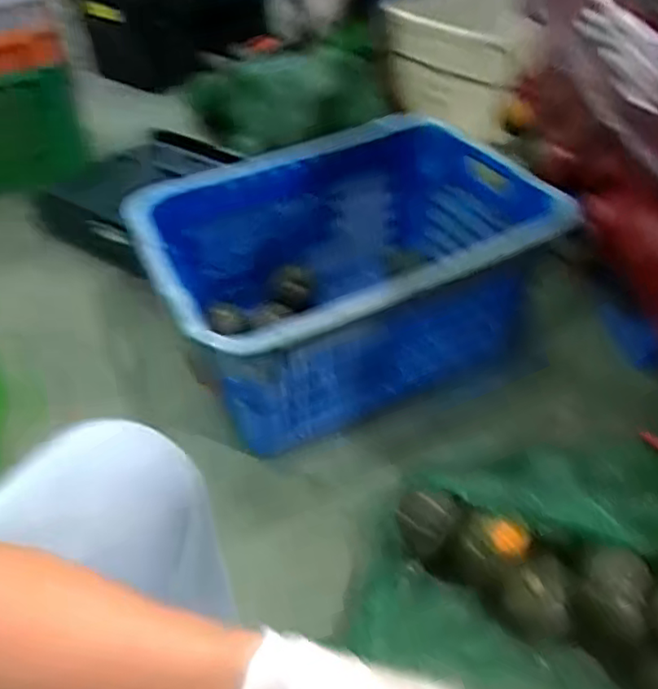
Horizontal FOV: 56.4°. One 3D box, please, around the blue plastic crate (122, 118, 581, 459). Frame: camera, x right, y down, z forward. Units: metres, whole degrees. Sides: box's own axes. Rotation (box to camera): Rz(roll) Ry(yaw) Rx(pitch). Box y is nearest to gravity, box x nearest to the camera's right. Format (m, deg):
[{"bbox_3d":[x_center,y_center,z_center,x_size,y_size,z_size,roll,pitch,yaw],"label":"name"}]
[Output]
[{"bbox_3d":[0.034,-0.107,1.049,0.607,0.297,0.431,-19,46,-16],"label":"blue plastic crate"}]

